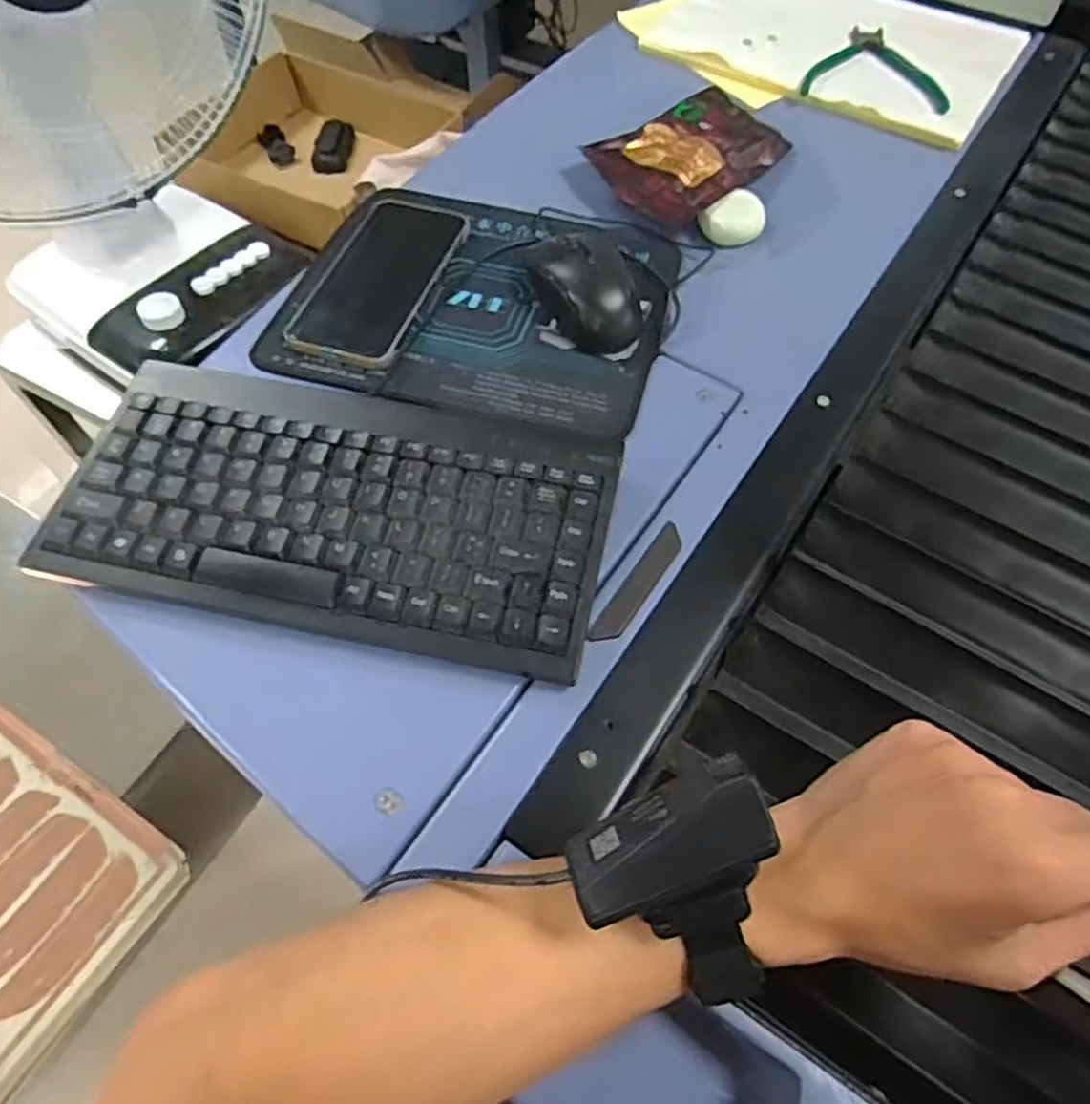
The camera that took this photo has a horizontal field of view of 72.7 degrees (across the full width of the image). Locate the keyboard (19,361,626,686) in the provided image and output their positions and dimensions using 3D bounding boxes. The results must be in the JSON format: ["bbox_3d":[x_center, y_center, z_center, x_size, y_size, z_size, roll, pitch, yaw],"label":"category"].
[{"bbox_3d":[-0.111,-0.026,0.414,0.288,0.033,0.155,10,61,7],"label":"keyboard"}]

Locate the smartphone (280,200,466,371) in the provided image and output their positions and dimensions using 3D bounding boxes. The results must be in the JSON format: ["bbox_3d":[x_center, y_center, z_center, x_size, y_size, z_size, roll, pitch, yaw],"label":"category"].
[{"bbox_3d":[-0.115,-0.193,0.522,0.080,0.014,0.154,17,59,10],"label":"smartphone"}]

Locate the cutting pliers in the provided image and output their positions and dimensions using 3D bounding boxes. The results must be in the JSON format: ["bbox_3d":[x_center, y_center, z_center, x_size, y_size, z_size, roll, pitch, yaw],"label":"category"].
[{"bbox_3d":[0.300,-0.444,0.672,0.123,0.012,0.121,12,61,7],"label":"cutting pliers"}]

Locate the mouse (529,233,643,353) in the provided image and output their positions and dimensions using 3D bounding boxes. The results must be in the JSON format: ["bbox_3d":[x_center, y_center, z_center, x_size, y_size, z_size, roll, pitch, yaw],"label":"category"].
[{"bbox_3d":[0.029,-0.182,0.501,0.053,0.036,0.097,-20,60,-13],"label":"mouse"}]

